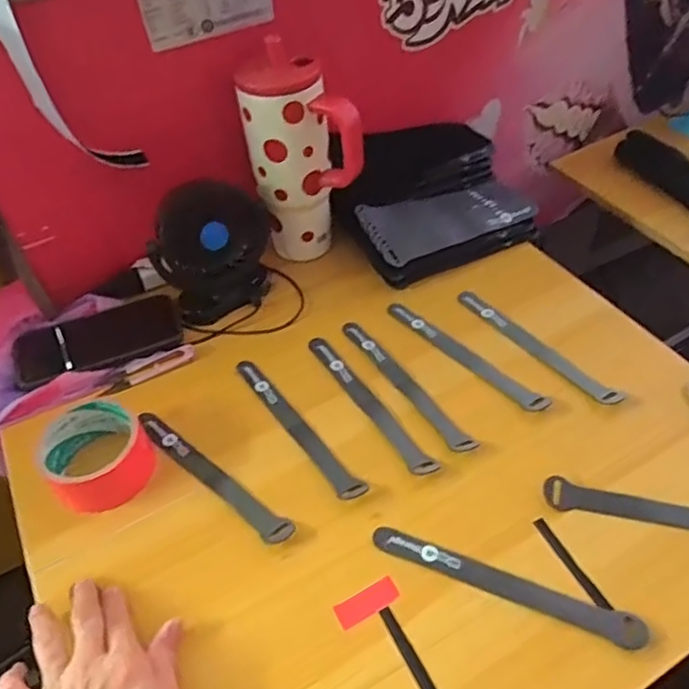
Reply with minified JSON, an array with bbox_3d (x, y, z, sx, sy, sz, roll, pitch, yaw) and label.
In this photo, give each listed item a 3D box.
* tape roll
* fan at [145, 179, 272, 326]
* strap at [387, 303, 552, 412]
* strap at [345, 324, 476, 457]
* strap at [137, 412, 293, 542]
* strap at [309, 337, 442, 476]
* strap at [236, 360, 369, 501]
[{"bbox_3d":[-0.214,0.092,0.528,0.084,0.043,0.095,-28,52,-19],"label":"tape roll"},{"bbox_3d":[-0.130,-0.101,0.638,0.070,0.137,0.126,32,59,30],"label":"fan"},{"bbox_3d":[0.115,0.008,0.605,0.020,0.006,0.193,-40,55,-20],"label":"strap"},{"bbox_3d":[0.055,0.036,0.587,0.021,0.006,0.188,-32,54,-16],"label":"strap"},{"bbox_3d":[-0.117,0.112,0.530,0.188,0.006,0.023,30,53,28],"label":"strap"},{"bbox_3d":[0.020,0.053,0.574,0.021,0.004,0.190,-30,51,-18],"label":"strap"},{"bbox_3d":[-0.047,0.074,0.561,0.022,0.004,0.189,-34,53,-20],"label":"strap"}]

